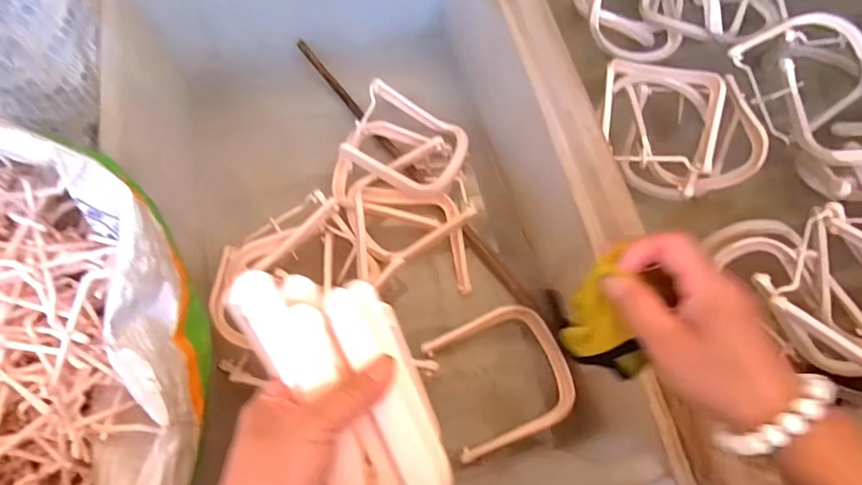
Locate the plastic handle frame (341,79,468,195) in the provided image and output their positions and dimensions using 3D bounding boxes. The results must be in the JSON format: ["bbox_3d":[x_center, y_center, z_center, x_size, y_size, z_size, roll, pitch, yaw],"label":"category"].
[{"bbox_3d":[-0.036,-0.175,0.819,0.196,0.047,0.165,20,69,8],"label":"plastic handle frame"}]

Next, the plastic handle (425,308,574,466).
[{"bbox_3d":[0.100,0.192,0.718,0.187,0.041,0.178,-20,69,-8],"label":"plastic handle"}]

